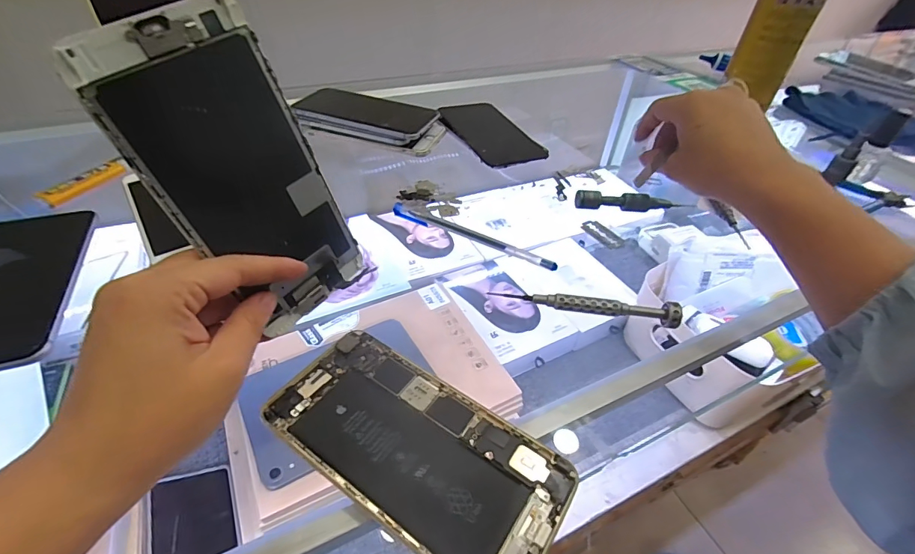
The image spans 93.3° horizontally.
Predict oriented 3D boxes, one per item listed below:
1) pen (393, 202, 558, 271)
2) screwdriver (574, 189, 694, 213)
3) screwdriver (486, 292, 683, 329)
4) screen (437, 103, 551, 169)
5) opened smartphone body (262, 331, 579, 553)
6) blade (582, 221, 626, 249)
[{"bbox_3d":[0.011,-0.035,0.361,0.149,0.008,0.011,20,44,18],"label":"pen"},{"bbox_3d":[0.165,-0.069,0.402,0.109,0.016,0.012,4,42,0],"label":"screwdriver"},{"bbox_3d":[0.088,0.019,0.297,0.123,0.013,0.014,7,42,4],"label":"screwdriver"},{"bbox_3d":[0.037,-0.169,0.503,0.078,0.011,0.148,-16,45,-21],"label":"screen"},{"bbox_3d":[-0.022,0.087,0.226,0.155,0.006,0.075,27,47,24],"label":"opened smartphone body"},{"bbox_3d":[0.129,-0.037,0.382,0.017,0.005,0.038,-35,57,-17],"label":"blade"}]

